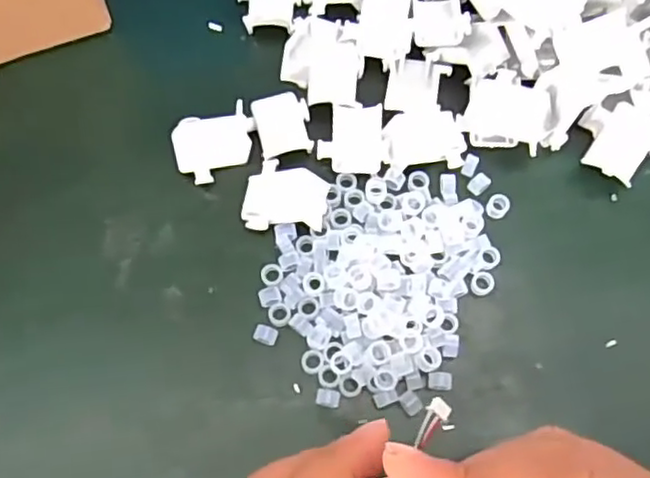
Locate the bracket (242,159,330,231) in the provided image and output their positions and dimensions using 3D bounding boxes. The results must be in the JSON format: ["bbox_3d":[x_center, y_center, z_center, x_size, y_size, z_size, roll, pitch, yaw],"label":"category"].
[{"bbox_3d":[-0.016,-0.017,0.270,0.033,0.004,0.028,6,73,3],"label":"bracket"}]

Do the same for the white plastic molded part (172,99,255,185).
[{"bbox_3d":[-0.047,-0.040,0.278,0.034,0.011,0.029,-9,73,-2],"label":"white plastic molded part"}]

